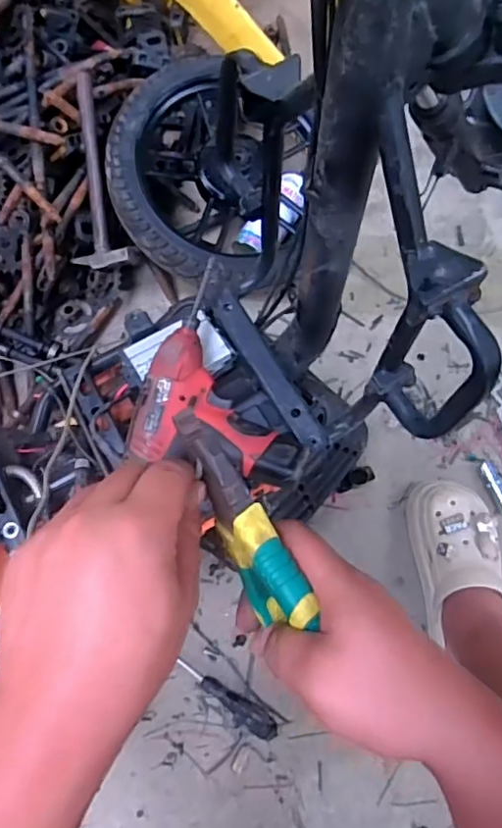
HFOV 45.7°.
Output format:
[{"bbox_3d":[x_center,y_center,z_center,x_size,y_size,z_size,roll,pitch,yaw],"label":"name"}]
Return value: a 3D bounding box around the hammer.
[{"bbox_3d":[-0.236,-0.359,0.888,0.089,0.042,0.278,-4,99,-2],"label":"hammer"}]

